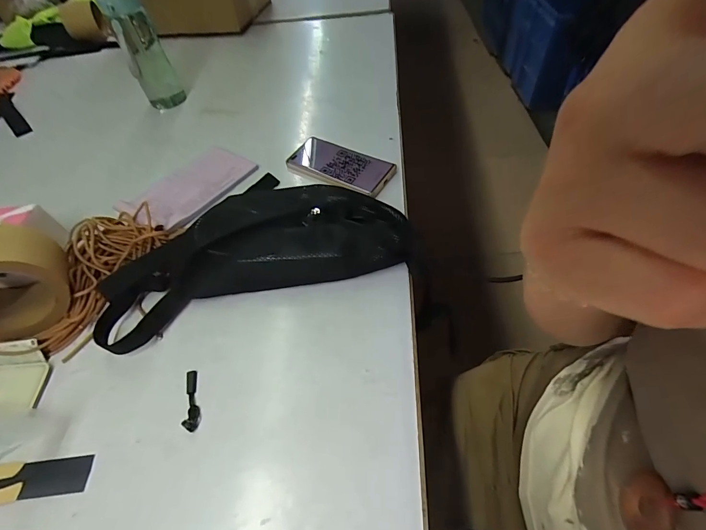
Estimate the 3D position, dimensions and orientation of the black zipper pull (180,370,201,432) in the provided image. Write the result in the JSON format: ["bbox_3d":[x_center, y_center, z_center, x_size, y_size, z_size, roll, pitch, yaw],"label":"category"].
[{"bbox_3d":[-0.164,0.137,0.369,0.014,0.009,0.063,-13,54,-5],"label":"black zipper pull"}]

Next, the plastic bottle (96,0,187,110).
[{"bbox_3d":[-0.388,-0.403,0.666,0.066,0.225,0.068,-20,55,-10],"label":"plastic bottle"}]

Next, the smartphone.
[{"bbox_3d":[-0.020,-0.159,0.565,0.164,0.014,0.077,26,60,22],"label":"smartphone"}]

